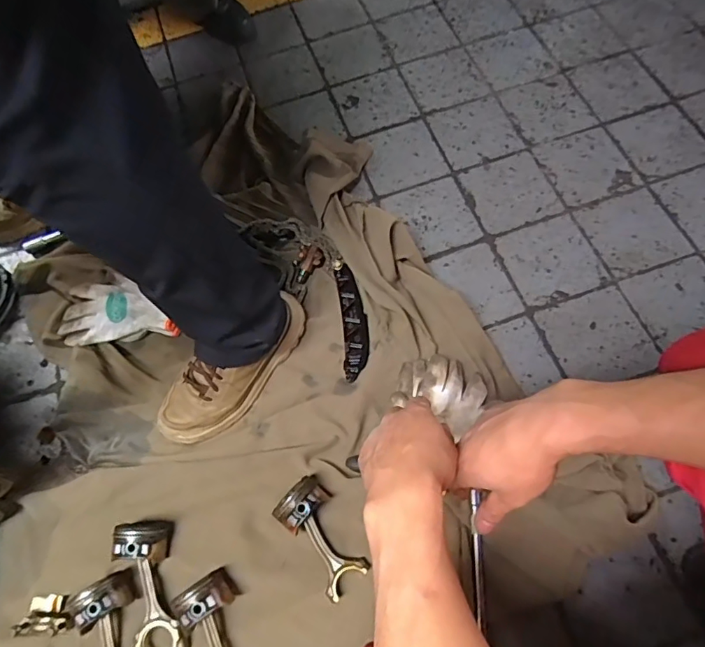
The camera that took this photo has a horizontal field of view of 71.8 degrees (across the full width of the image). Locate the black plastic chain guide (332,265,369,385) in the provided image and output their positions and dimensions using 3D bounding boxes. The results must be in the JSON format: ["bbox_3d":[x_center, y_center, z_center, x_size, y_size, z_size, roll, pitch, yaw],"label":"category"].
[{"bbox_3d":[0.001,-0.003,0.824,0.044,0.020,0.201,-6,67,-2],"label":"black plastic chain guide"}]

